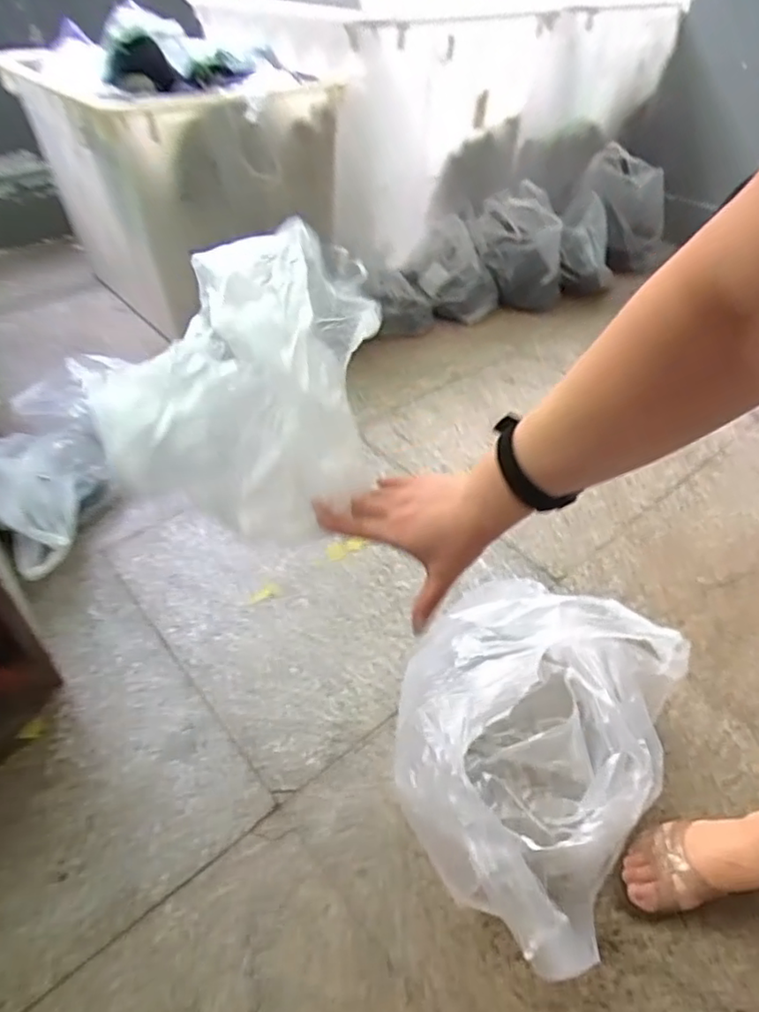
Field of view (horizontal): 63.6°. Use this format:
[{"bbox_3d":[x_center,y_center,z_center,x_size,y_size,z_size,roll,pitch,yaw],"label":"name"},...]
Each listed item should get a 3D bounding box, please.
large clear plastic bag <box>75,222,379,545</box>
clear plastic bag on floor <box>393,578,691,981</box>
[{"bbox_3d":[-0.119,-0.125,0.570,0.213,0.172,0.264,4,42,3],"label":"large clear plastic bag"},{"bbox_3d":[0.187,0.300,0.796,0.313,0.196,0.407,29,51,28],"label":"clear plastic bag on floor"}]

